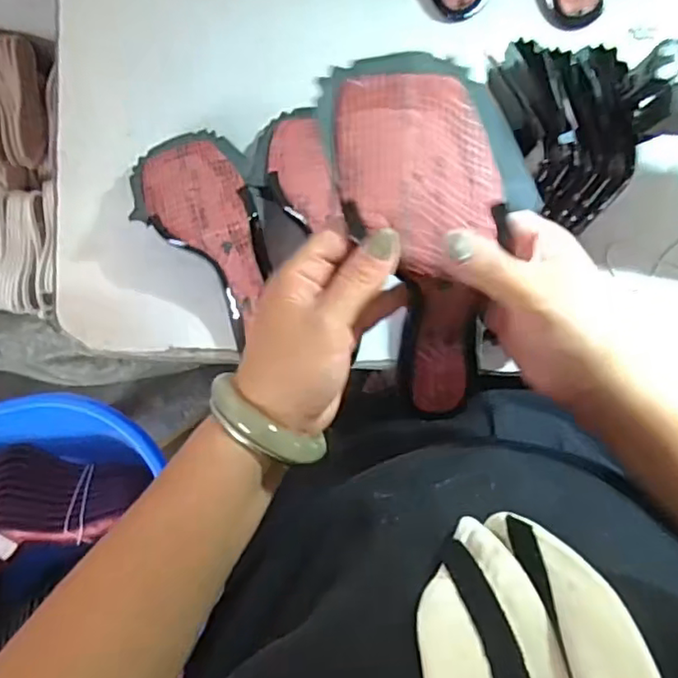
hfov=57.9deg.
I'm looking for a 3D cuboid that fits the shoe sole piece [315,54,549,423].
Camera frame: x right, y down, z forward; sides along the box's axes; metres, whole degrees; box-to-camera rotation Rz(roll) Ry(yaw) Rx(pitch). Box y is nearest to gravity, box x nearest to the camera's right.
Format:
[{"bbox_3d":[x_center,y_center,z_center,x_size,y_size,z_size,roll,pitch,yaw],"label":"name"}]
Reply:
[{"bbox_3d":[0.057,-0.040,0.344,0.102,0.064,0.216,-10,120,4],"label":"shoe sole piece"}]

